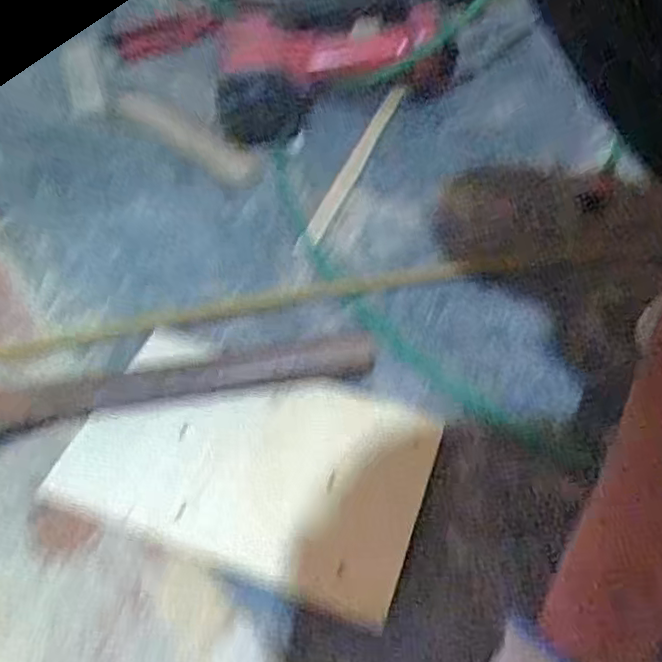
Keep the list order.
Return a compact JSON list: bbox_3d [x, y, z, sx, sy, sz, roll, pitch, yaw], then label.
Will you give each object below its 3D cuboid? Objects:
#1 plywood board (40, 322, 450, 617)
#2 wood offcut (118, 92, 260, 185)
[{"bbox_3d":[-0.059,0.093,0.485,0.255,0.013,0.163,14,59,10],"label":"plywood board"},{"bbox_3d":[-0.159,-0.212,0.716,0.165,0.031,0.030,30,60,-1],"label":"wood offcut"}]

